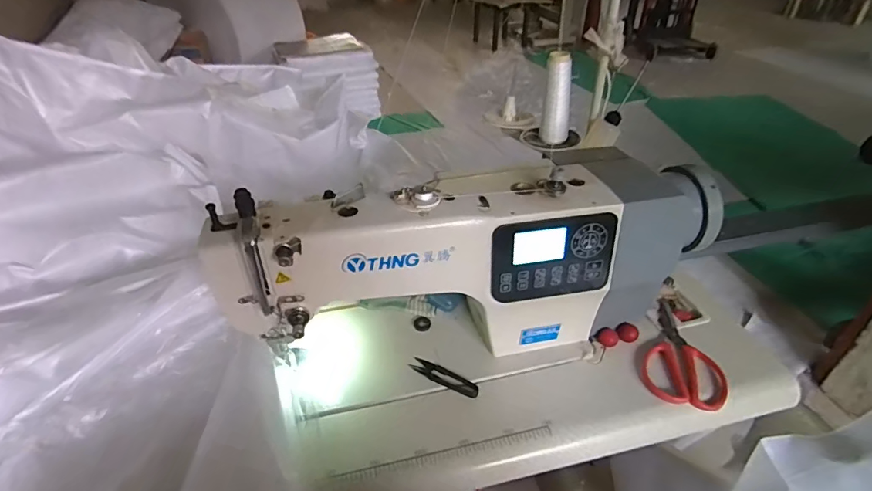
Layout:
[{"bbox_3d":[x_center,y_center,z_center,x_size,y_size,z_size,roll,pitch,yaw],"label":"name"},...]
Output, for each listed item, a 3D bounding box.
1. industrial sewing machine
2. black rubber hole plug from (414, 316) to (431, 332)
[{"bbox_3d":[0.052,0.032,0.589,0.595,0.238,0.145,-12,39,-15],"label":"industrial sewing machine"},{"bbox_3d":[-0.020,0.114,0.681,0.024,0.011,0.020,-3,37,-3],"label":"black rubber hole plug"}]

